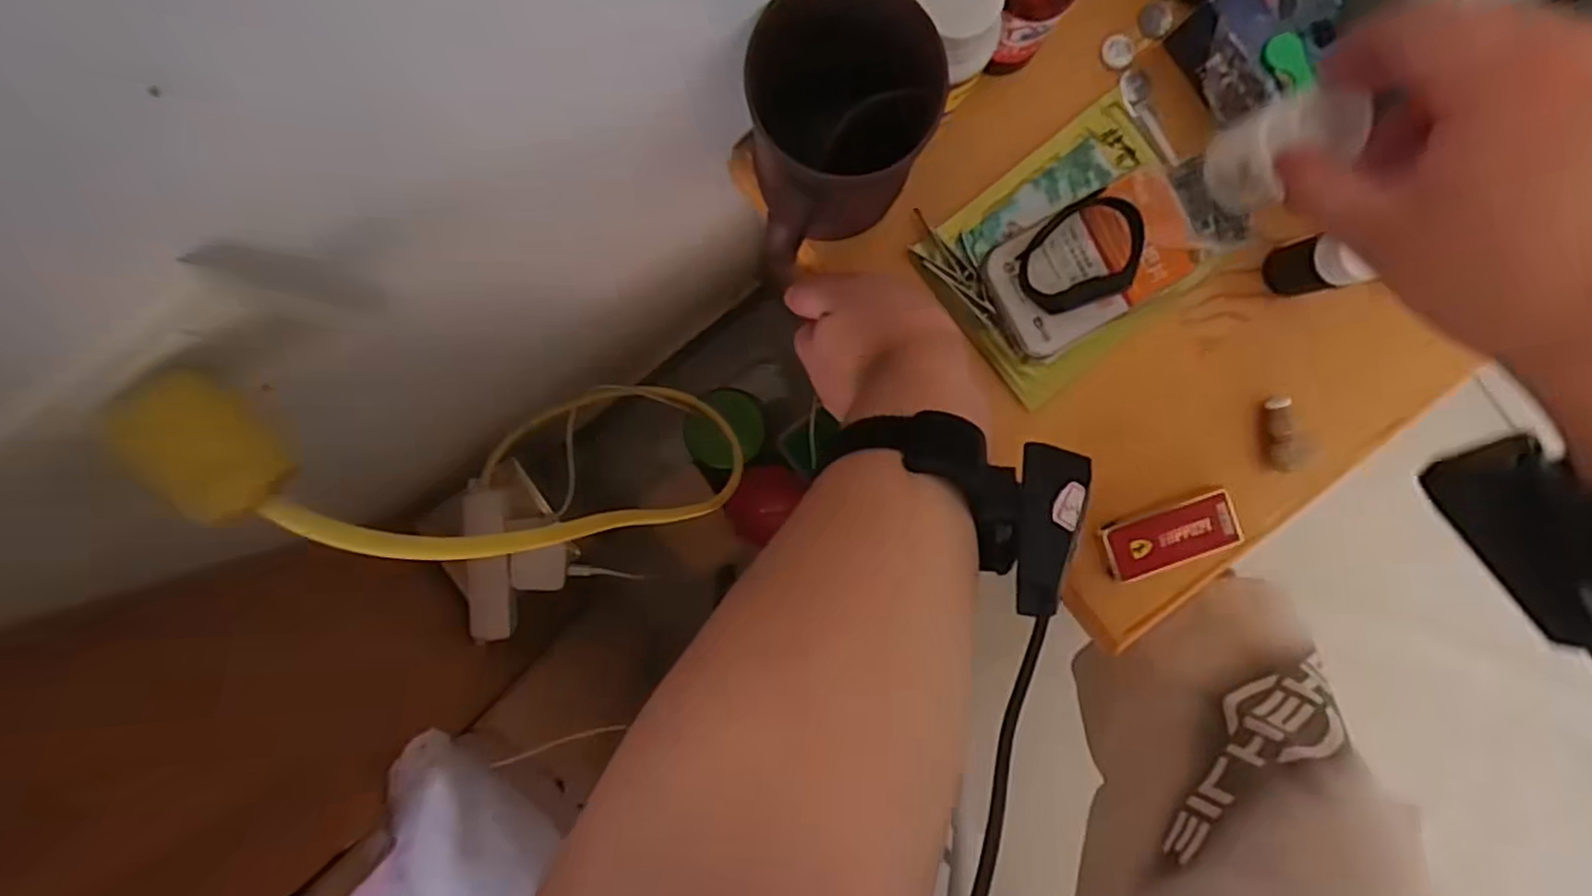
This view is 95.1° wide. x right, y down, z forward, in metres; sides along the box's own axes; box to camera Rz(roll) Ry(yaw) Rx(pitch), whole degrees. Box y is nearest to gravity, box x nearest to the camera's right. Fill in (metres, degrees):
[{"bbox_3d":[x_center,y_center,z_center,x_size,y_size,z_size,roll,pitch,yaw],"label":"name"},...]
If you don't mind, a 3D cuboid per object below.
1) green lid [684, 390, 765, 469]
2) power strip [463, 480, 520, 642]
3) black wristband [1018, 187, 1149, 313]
[{"bbox_3d":[-0.070,-0.019,0.729,0.081,0.024,0.070,-33,109,-10],"label":"green lid"},{"bbox_3d":[-0.236,0.089,0.562,0.032,0.027,0.122,0,93,-1],"label":"power strip"},{"bbox_3d":[0.148,-0.101,0.380,0.066,0.011,0.051,-24,91,3],"label":"black wristband"}]

